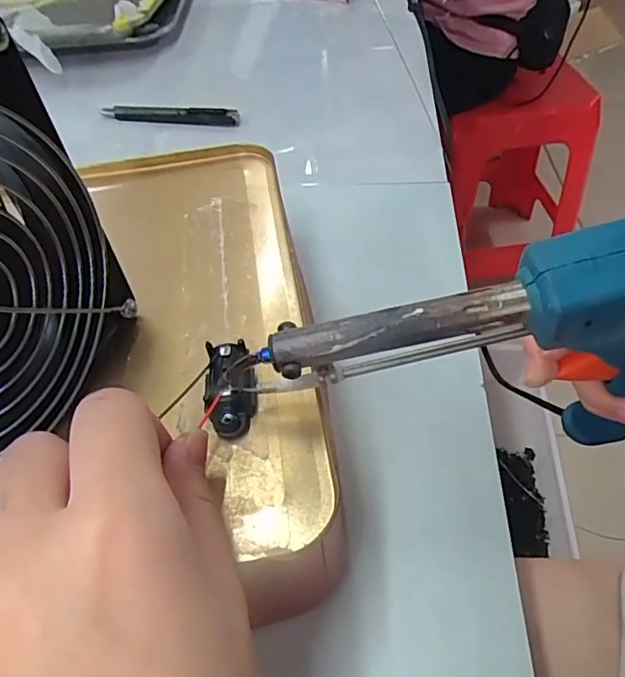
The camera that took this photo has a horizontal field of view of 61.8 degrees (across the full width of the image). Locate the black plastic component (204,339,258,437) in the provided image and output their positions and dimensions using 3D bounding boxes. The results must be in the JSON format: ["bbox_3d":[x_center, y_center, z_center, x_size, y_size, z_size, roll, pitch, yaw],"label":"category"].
[{"bbox_3d":[-0.029,0.016,0.187,0.018,0.013,0.035,-5,63,1],"label":"black plastic component"}]

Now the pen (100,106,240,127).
[{"bbox_3d":[-0.130,-0.201,0.467,0.133,0.011,0.016,10,52,12],"label":"pen"}]

